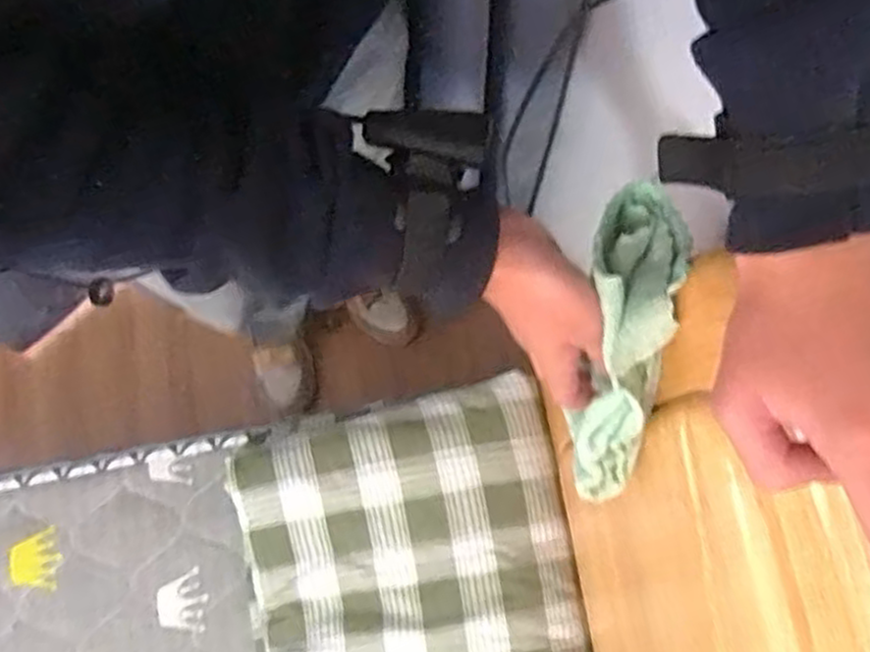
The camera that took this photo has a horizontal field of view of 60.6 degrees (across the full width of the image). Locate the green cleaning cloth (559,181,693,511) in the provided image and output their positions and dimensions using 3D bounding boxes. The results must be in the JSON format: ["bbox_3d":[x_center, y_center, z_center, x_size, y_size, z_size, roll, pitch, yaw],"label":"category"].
[{"bbox_3d":[0.112,0.012,0.441,0.051,0.074,0.197,9,93,4],"label":"green cleaning cloth"}]

